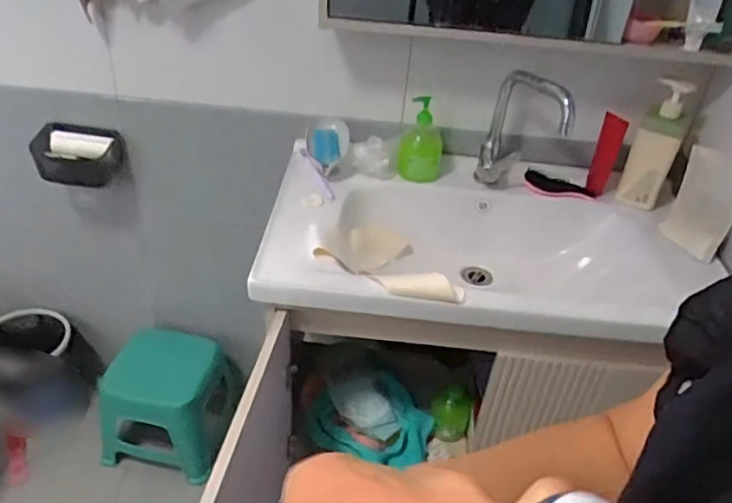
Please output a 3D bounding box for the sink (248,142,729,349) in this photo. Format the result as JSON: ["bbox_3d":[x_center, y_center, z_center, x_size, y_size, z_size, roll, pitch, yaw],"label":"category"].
[{"bbox_3d":[0.200,0.016,1.093,0.725,0.158,0.422,7,36,1],"label":"sink"}]

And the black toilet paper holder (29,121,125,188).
[{"bbox_3d":[-0.577,-0.192,1.221,0.153,0.089,0.103,9,36,4],"label":"black toilet paper holder"}]

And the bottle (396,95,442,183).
[{"bbox_3d":[0.110,-0.220,1.175,0.085,0.152,0.090,11,36,7],"label":"bottle"}]

